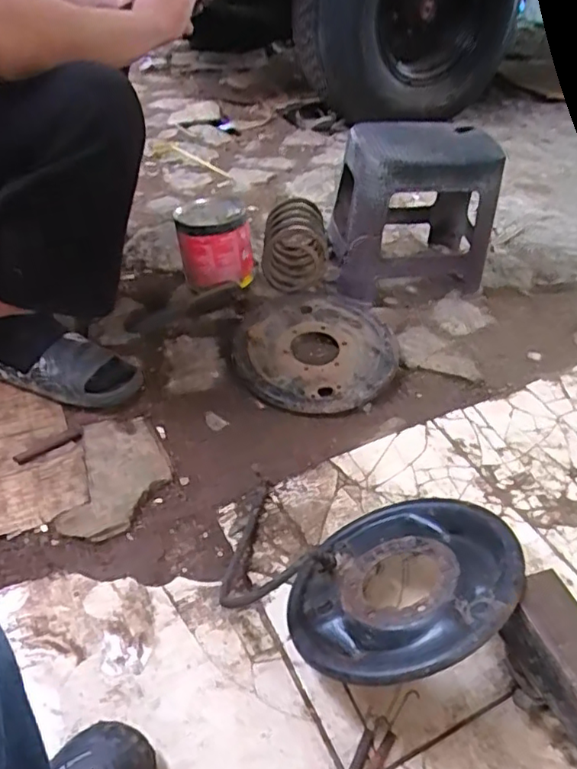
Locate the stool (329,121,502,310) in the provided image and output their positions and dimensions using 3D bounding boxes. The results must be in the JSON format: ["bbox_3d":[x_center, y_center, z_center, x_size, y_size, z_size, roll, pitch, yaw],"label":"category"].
[{"bbox_3d":[0.258,-0.367,1.259,0.308,0.308,0.246,-4,43,-3],"label":"stool"}]

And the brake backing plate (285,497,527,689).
[{"bbox_3d":[0.129,0.230,0.687,0.259,0.038,0.262,-23,20,9],"label":"brake backing plate"}]

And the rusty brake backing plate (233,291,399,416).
[{"bbox_3d":[0.049,-0.065,1.124,0.288,0.054,0.297,0,43,0],"label":"rusty brake backing plate"}]

